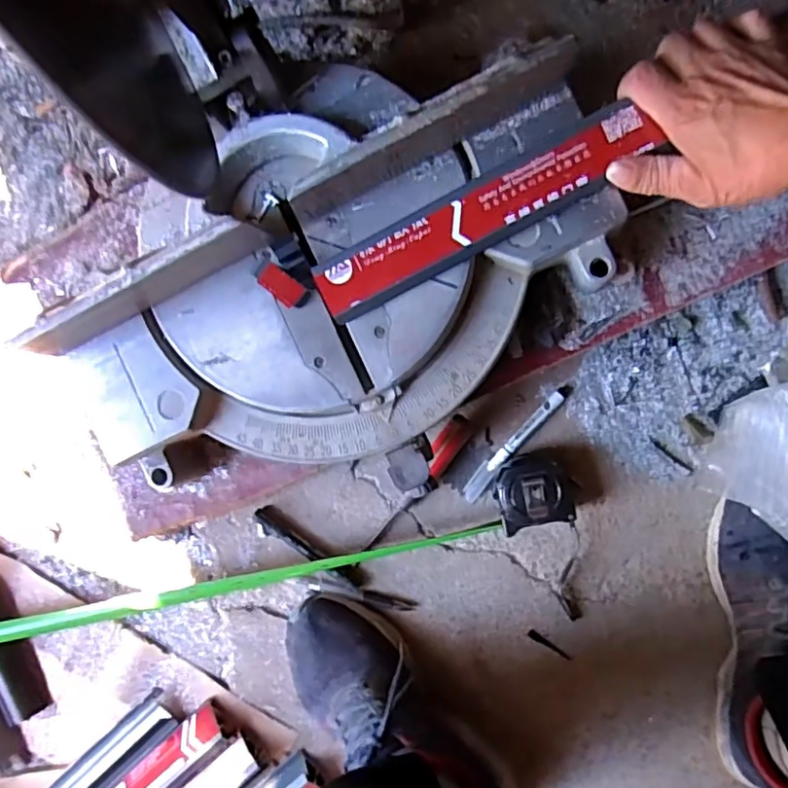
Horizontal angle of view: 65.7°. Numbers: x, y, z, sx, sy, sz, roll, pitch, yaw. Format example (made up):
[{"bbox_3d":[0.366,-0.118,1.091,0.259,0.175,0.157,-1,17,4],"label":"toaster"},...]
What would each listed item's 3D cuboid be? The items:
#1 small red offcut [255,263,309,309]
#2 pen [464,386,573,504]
[{"bbox_3d":[-0.090,-0.087,0.493,0.046,0.009,0.021,36,93,-24],"label":"small red offcut"},{"bbox_3d":[0.119,0.047,0.595,0.017,0.021,0.145,41,99,2],"label":"pen"}]

